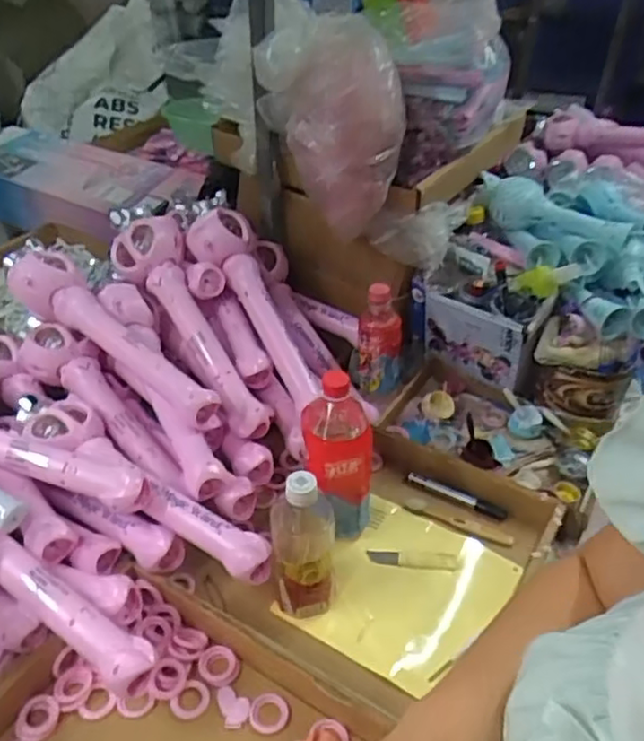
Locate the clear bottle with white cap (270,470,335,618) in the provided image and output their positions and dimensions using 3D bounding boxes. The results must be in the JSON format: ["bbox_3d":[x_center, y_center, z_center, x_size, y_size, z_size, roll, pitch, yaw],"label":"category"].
[{"bbox_3d":[-0.020,0.187,0.690,0.066,0.186,0.057,1,39,-2],"label":"clear bottle with white cap"}]

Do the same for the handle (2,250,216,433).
[{"bbox_3d":[-0.262,-0.034,0.822,0.326,0.074,0.082,37,48,17],"label":"handle"}]

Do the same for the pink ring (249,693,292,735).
[{"bbox_3d":[-0.051,0.334,0.642,0.037,0.005,0.038,1,39,-1],"label":"pink ring"}]

